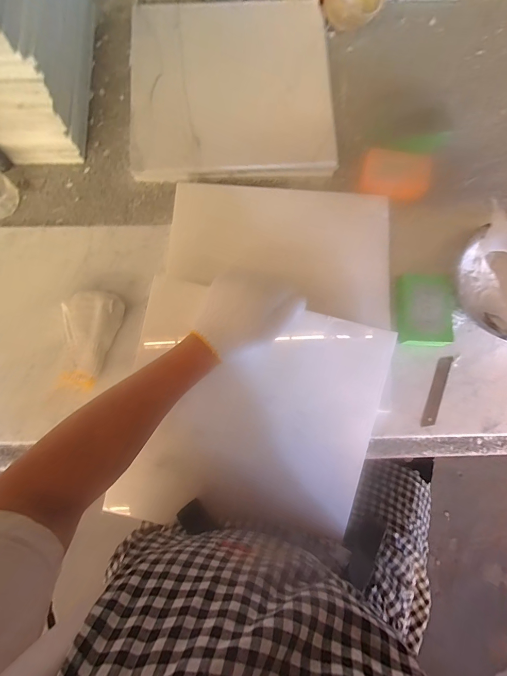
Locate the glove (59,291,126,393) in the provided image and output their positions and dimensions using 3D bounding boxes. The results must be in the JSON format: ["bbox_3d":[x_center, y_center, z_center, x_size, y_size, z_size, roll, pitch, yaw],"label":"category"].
[{"bbox_3d":[-0.226,0.000,0.424,0.071,0.031,0.127,18,81,4],"label":"glove"}]

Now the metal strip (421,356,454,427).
[{"bbox_3d":[0.247,0.072,0.432,0.018,0.004,0.098,21,83,2],"label":"metal strip"}]

